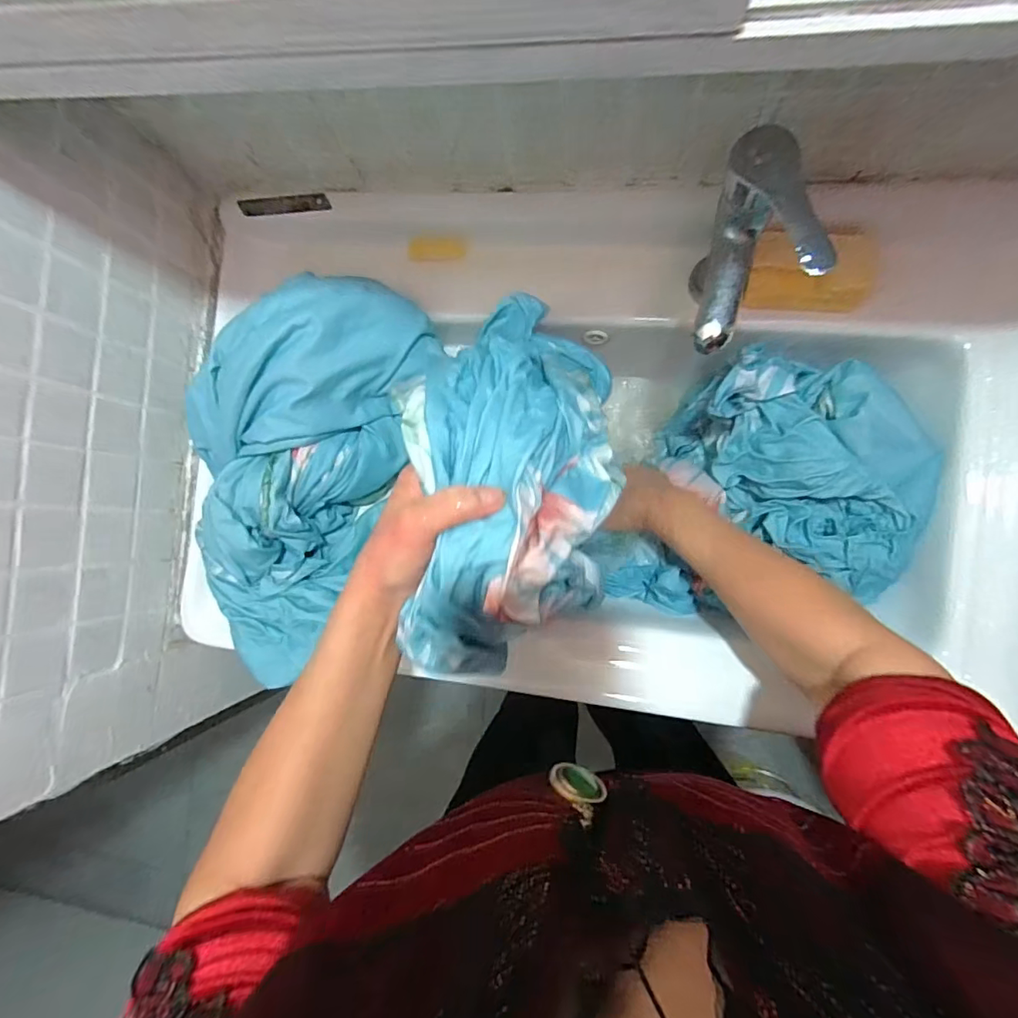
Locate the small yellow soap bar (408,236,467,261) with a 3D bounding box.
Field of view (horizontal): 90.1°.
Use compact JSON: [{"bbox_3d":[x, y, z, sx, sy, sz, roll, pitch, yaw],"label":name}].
[{"bbox_3d":[-0.076,-0.278,0.543,0.060,0.004,0.024,-6,130,-7],"label":"small yellow soap bar"}]

